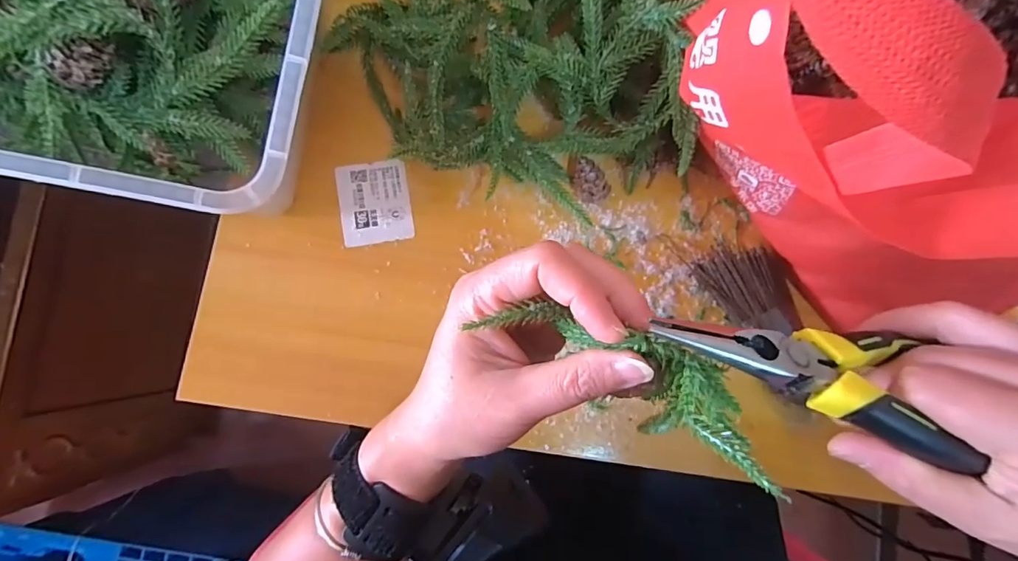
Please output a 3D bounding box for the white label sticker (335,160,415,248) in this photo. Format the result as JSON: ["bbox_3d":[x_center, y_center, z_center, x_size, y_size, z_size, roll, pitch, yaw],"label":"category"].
[{"bbox_3d":[-0.095,-0.055,0.343,0.048,0.004,0.058,-9,84,-4],"label":"white label sticker"}]

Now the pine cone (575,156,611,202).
[{"bbox_3d":[0.057,-0.070,0.346,0.021,0.021,0.032,-29,86,-6],"label":"pine cone"}]

